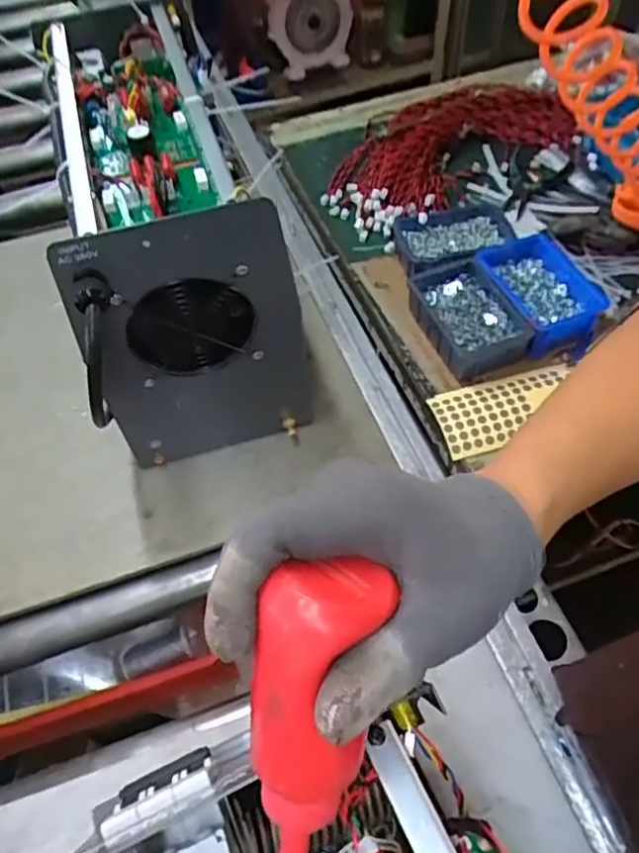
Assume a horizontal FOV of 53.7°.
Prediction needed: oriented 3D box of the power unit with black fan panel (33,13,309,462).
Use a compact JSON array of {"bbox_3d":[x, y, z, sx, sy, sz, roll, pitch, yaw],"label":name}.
[{"bbox_3d":[-0.187,-0.195,0.692,0.203,0.297,0.423,-22,56,-12],"label":"power unit with black fan panel"}]

